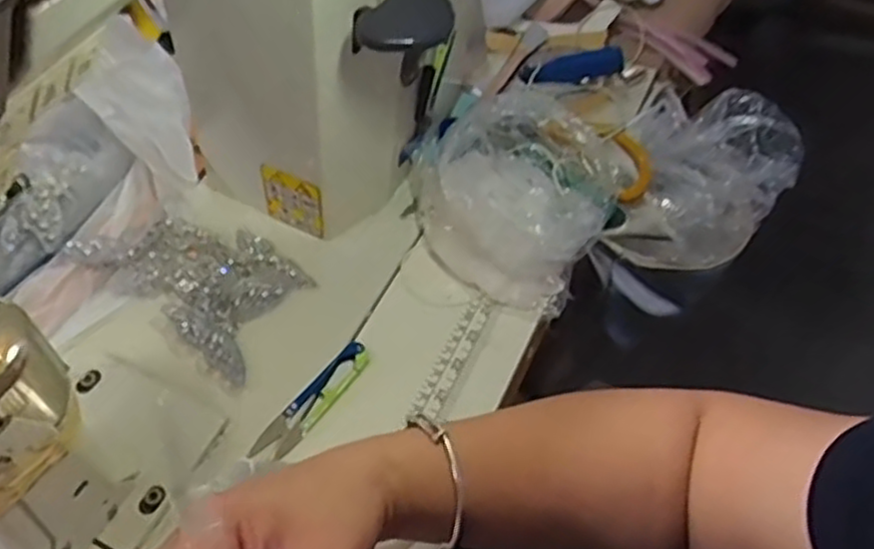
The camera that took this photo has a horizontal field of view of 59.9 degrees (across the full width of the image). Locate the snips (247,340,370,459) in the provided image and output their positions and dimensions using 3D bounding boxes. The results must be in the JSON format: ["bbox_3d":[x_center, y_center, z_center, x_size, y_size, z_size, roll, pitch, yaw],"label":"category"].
[{"bbox_3d":[-0.082,0.082,0.504,0.021,0.011,0.099,32,59,24],"label":"snips"}]

